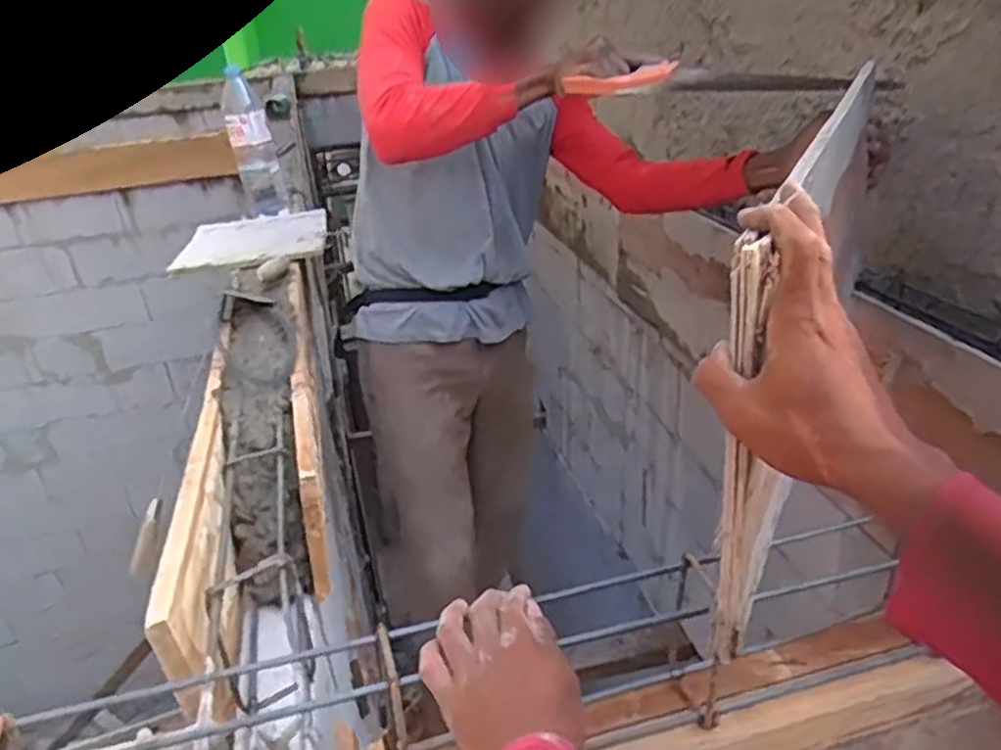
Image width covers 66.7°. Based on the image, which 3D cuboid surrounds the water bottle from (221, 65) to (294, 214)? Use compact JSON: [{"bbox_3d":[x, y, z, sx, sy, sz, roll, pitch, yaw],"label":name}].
[{"bbox_3d":[-0.545,-0.510,1.697,0.103,0.292,0.105,-13,29,-16],"label":"water bottle"}]

